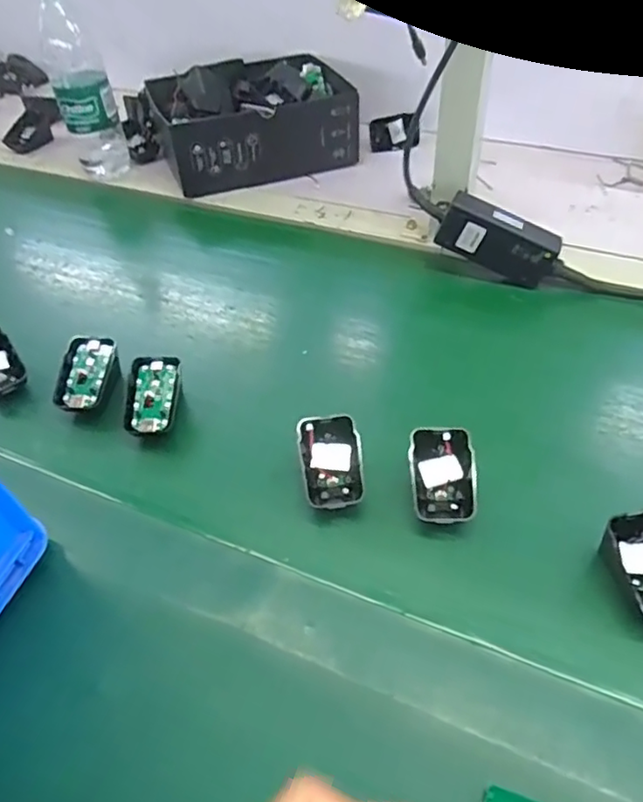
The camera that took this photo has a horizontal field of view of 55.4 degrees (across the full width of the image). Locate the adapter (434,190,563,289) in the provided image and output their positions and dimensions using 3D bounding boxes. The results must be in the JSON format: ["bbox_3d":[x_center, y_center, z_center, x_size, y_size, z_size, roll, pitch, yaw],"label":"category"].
[{"bbox_3d":[0.175,-0.156,0.607,0.117,0.056,0.029,26,52,0],"label":"adapter"}]

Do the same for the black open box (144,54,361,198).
[{"bbox_3d":[-0.084,-0.373,0.813,0.240,0.089,0.180,-17,48,-9],"label":"black open box"}]

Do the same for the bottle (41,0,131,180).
[{"bbox_3d":[-0.294,-0.385,0.752,0.066,0.217,0.061,-20,49,-11],"label":"bottle"}]

